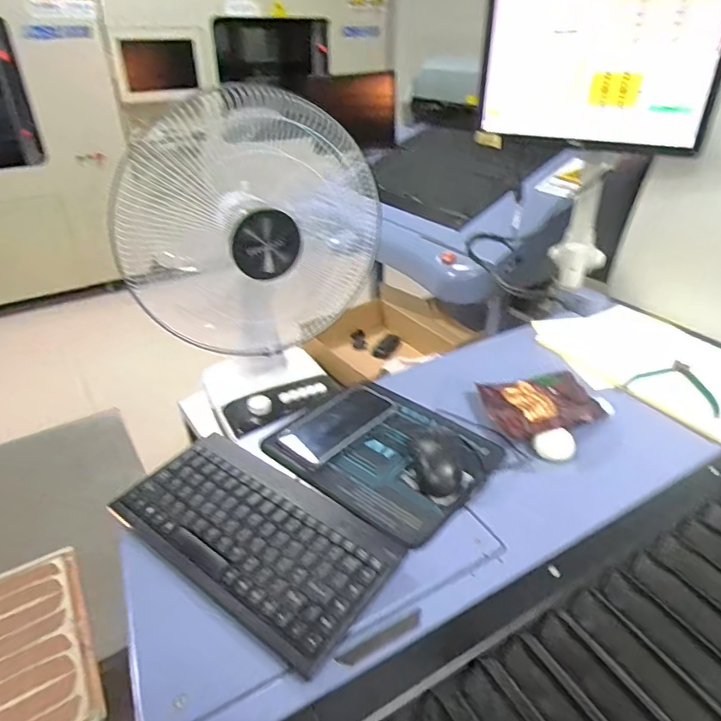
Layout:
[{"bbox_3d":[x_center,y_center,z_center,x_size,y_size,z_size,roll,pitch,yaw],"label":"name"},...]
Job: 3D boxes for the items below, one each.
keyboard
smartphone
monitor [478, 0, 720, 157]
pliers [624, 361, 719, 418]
[{"bbox_3d":[-0.111,0.173,0.528,0.283,0.028,0.144,21,38,29],"label":"keyboard"},{"bbox_3d":[-0.032,0.083,0.695,0.086,0.009,0.162,28,41,36],"label":"smartphone"},{"bbox_3d":[0.371,-0.501,0.810,0.377,0.290,0.046,23,39,31],"label":"monitor"},{"bbox_3d":[0.481,0.029,0.772,0.120,0.010,0.119,27,42,32],"label":"pliers"}]

